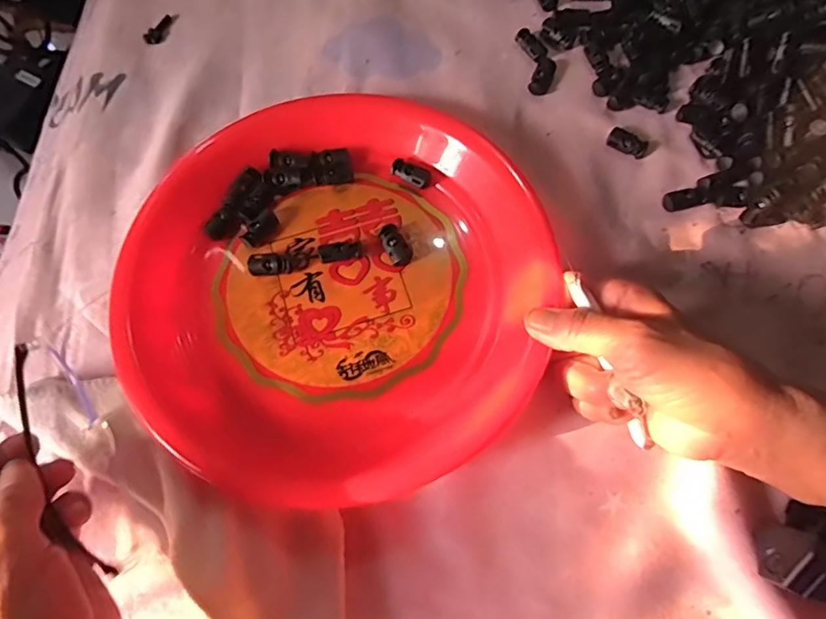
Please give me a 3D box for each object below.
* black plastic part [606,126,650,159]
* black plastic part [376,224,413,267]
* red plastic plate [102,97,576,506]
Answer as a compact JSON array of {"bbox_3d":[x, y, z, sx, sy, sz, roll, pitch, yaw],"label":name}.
[{"bbox_3d":[0.155,-0.119,0.372,0.029,0.007,0.014,25,74,7],"label":"black plastic part"},{"bbox_3d":[-0.012,-0.041,0.333,0.014,0.010,0.029,-28,75,-9],"label":"black plastic part"},{"bbox_3d":[-0.047,-0.022,0.314,0.252,0.045,0.246,0,76,-2],"label":"red plastic plate"}]

